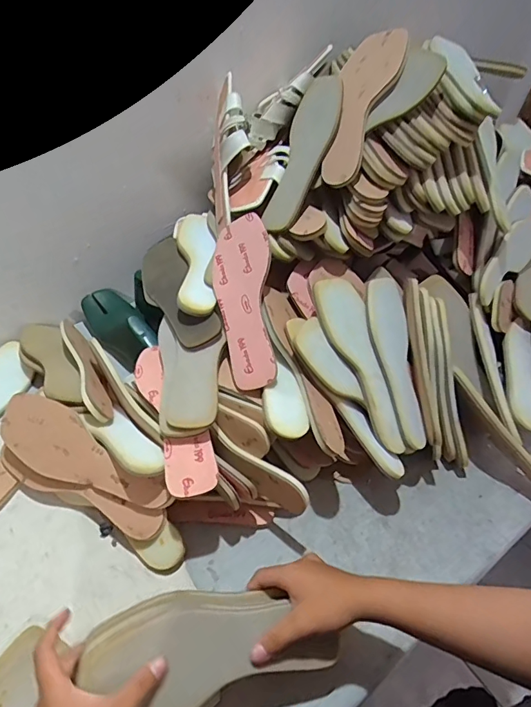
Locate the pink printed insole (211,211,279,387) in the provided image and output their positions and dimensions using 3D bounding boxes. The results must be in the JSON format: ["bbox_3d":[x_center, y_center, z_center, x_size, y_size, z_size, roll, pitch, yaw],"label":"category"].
[{"bbox_3d":[-0.031,-0.071,0.591,0.084,0.009,0.233,-7,77,21],"label":"pink printed insole"}]

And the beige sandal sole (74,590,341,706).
[{"bbox_3d":[-0.045,0.273,0.415,0.229,0.041,0.096,6,45,-18],"label":"beige sandal sole"}]

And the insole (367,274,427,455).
[{"bbox_3d":[0.184,0.009,0.630,0.071,0.025,0.239,-8,81,-13],"label":"insole"}]

